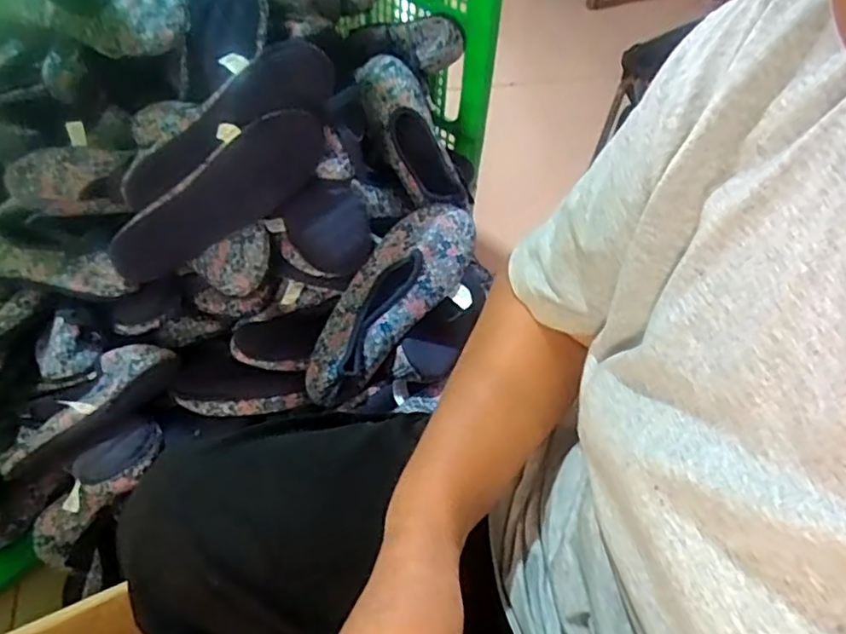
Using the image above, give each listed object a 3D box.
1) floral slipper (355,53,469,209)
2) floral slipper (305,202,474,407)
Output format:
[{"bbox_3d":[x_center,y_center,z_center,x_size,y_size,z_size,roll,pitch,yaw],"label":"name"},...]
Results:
[{"bbox_3d":[-0.016,-0.250,0.861,0.080,0.052,0.244,-24,86,-21],"label":"floral slipper"},{"bbox_3d":[-0.038,-0.023,0.704,0.097,0.049,0.267,32,77,21],"label":"floral slipper"}]

